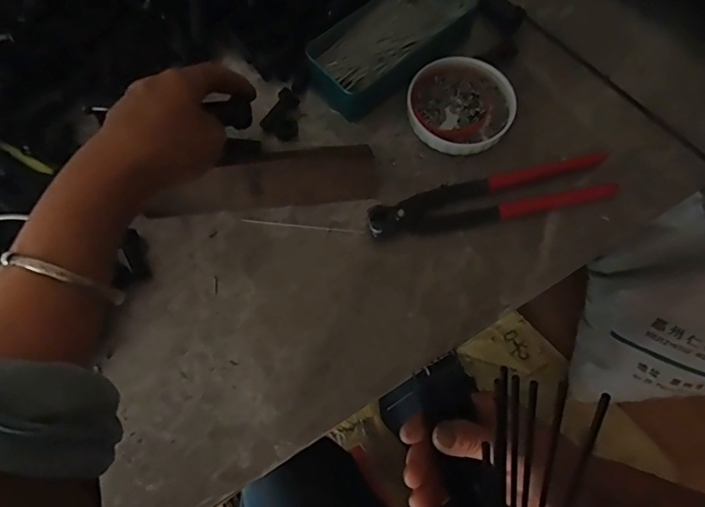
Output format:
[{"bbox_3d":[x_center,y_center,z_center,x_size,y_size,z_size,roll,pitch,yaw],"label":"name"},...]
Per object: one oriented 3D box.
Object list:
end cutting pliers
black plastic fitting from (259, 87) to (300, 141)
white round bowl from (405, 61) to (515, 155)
[{"bbox_3d":[0.111,-0.045,0.365,0.203,0.015,0.041,-13,71,-4],"label":"end cutting pliers"},{"bbox_3d":[-0.055,-0.115,0.387,0.030,0.017,0.037,30,74,10],"label":"black plastic fitting"},{"bbox_3d":[0.089,-0.122,0.383,0.084,0.016,0.079,0,71,0],"label":"white round bowl"}]

